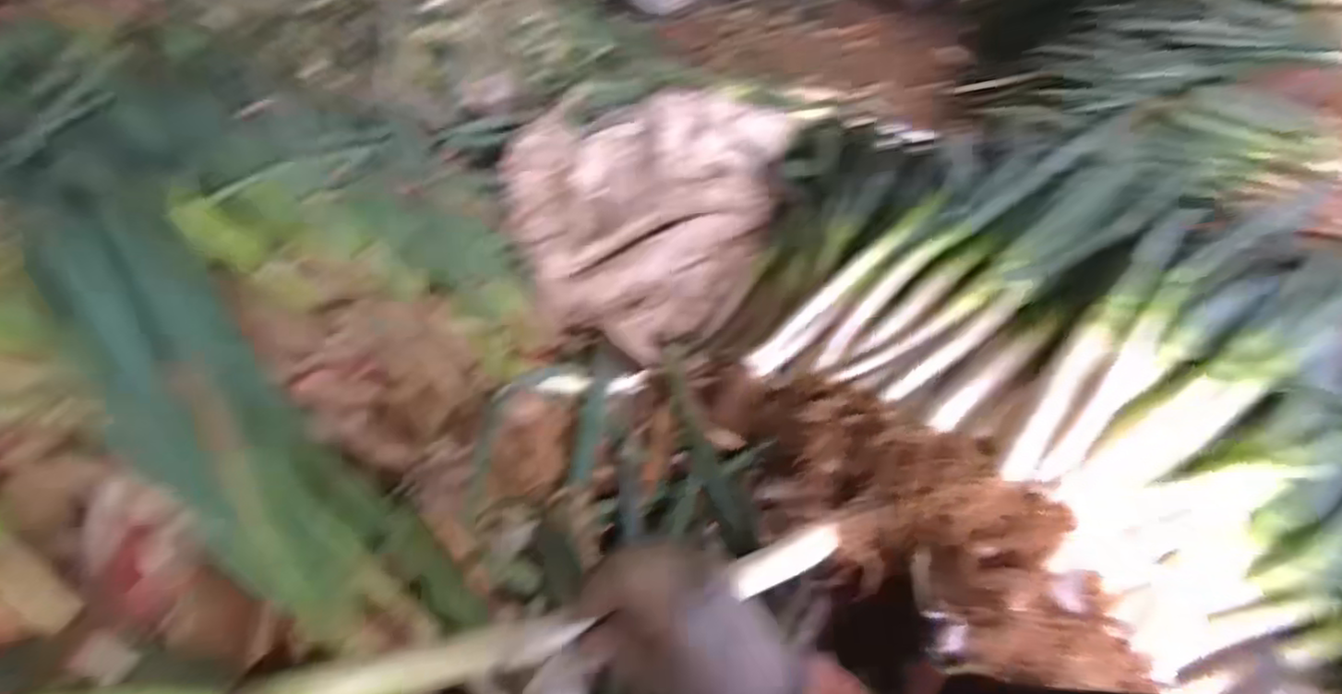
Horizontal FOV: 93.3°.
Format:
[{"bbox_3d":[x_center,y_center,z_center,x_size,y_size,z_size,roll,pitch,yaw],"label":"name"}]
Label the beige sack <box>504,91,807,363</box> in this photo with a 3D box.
[{"bbox_3d":[-0.077,-0.313,1.341,0.565,0.155,0.763,12,46,7],"label":"beige sack"}]

